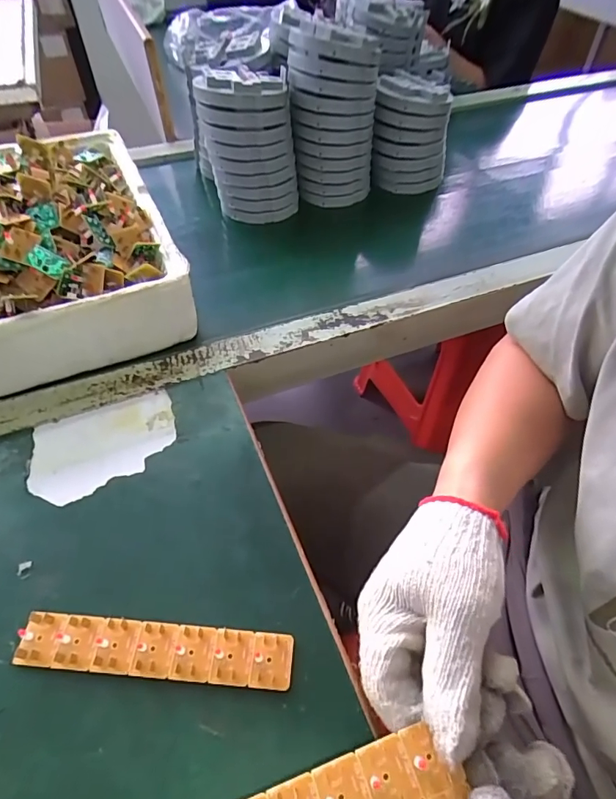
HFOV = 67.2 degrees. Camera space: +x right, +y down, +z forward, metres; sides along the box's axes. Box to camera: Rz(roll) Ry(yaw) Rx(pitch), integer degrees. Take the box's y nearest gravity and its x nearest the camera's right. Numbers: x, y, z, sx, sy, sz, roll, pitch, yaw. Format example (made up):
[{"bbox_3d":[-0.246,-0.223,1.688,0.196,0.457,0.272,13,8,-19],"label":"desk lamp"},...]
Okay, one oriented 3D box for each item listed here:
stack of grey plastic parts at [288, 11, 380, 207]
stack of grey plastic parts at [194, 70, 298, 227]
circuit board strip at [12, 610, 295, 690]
[{"bbox_3d":[0.029,-0.333,0.548,0.102,0.179,0.077,4,52,2],"label":"stack of grey plastic parts"},{"bbox_3d":[-0.070,-0.300,0.563,0.112,0.161,0.083,-5,52,-5],"label":"stack of grey plastic parts"},{"bbox_3d":[-0.092,0.152,0.282,0.163,0.007,0.031,4,52,2],"label":"circuit board strip"}]

